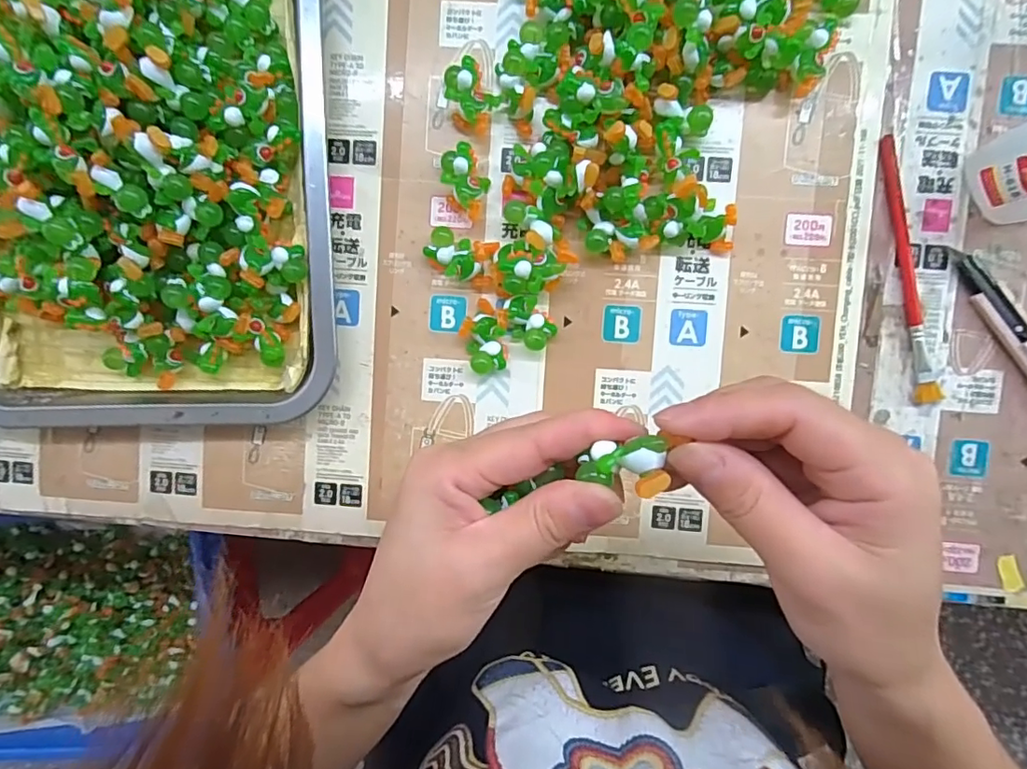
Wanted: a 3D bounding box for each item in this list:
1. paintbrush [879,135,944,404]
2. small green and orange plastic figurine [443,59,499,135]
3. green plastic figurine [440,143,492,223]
[{"bbox_3d":[0.209,-0.060,0.291,0.012,0.006,0.140,-11,94,3],"label":"paintbrush"},{"bbox_3d":[-0.021,-0.149,0.289,0.026,0.015,0.036,-6,94,3],"label":"small green and orange plastic figurine"},{"bbox_3d":[-0.024,-0.107,0.293,0.022,0.015,0.035,-33,93,4],"label":"green plastic figurine"}]

